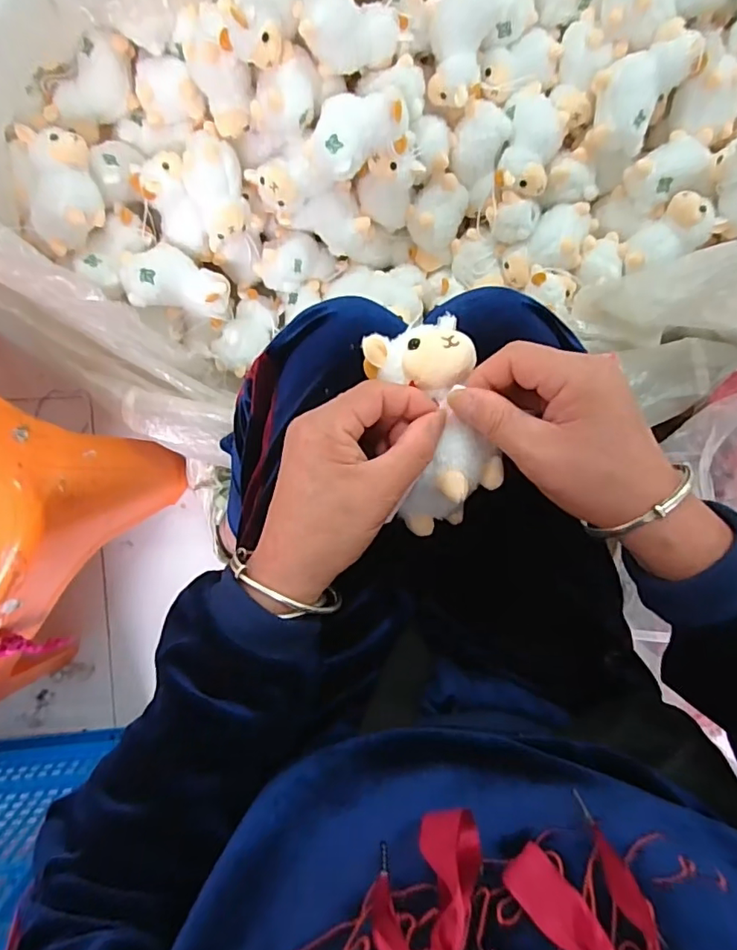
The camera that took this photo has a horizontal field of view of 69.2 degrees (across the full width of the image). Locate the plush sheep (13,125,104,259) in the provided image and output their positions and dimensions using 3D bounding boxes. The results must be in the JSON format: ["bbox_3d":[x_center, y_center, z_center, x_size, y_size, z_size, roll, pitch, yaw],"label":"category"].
[{"bbox_3d":[-0.347,-0.317,0.604,0.078,0.061,0.115,-5,94,-5],"label":"plush sheep"}]

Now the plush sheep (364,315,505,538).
[{"bbox_3d":[0.041,-0.027,0.330,0.061,0.052,0.130,-13,98,-4],"label":"plush sheep"}]

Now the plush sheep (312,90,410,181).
[{"bbox_3d":[-0.012,-0.386,0.592,0.111,0.058,0.077,-28,96,-3],"label":"plush sheep"}]

